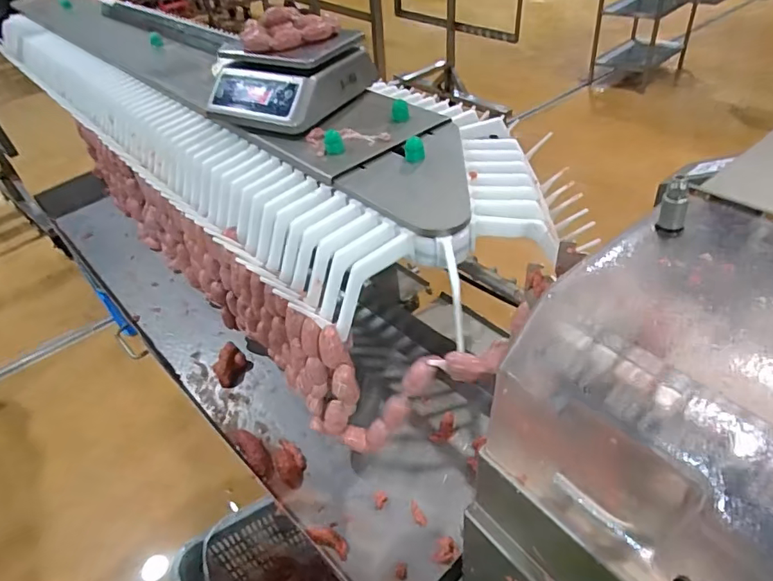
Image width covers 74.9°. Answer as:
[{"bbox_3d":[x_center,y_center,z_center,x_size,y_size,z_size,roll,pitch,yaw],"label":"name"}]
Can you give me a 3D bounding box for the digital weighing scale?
[{"bbox_3d":[-0.194,-0.413,0.976,0.235,0.103,0.245,18,47,26],"label":"digital weighing scale"}]

